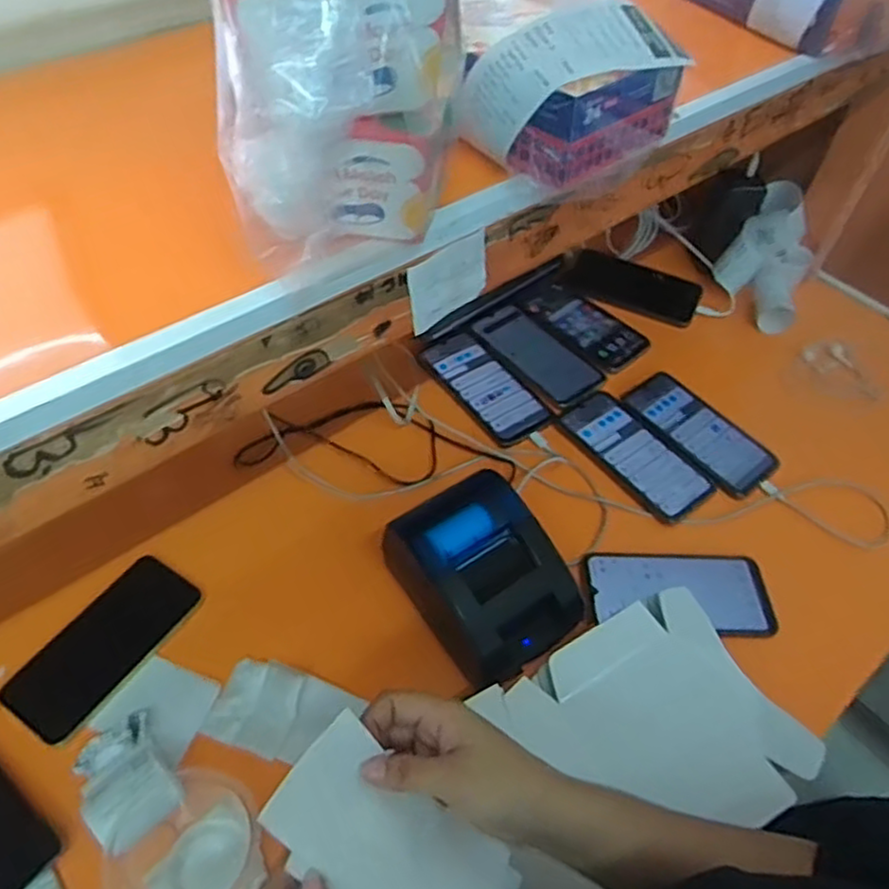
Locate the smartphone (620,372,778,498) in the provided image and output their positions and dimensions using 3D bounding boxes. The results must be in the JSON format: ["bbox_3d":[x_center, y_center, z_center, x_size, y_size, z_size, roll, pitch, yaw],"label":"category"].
[{"bbox_3d":[0.283,-0.017,0.778,0.084,0.007,0.166,-30,60,-25],"label":"smartphone"}]

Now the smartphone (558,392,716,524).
[{"bbox_3d":[0.203,0.007,0.752,0.079,0.010,0.170,-31,60,-25],"label":"smartphone"}]

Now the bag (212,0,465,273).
[{"bbox_3d":[-0.046,-0.182,0.328,0.115,0.167,0.122,-6,53,-8],"label":"bag"}]

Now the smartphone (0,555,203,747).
[{"bbox_3d":[-0.285,0.166,0.588,0.076,0.005,0.155,29,56,17],"label":"smartphone"}]

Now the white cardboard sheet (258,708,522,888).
[{"bbox_3d":[-0.023,0.213,0.370,0.141,0.015,0.068,41,50,-7],"label":"white cardboard sheet"}]

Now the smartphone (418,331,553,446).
[{"bbox_3d":[0.048,-0.069,0.804,0.079,0.005,0.168,-27,59,-23],"label":"smartphone"}]

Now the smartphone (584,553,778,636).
[{"bbox_3d":[0.220,0.135,0.652,0.165,0.010,0.084,2,52,-3],"label":"smartphone"}]

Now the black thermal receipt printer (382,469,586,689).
[{"bbox_3d":[0.033,0.114,0.601,0.118,0.079,0.153,-31,60,-25],"label":"black thermal receipt printer"}]

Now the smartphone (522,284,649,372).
[{"bbox_3d":[0.179,-0.152,0.891,0.085,0.016,0.163,-32,61,-25],"label":"smartphone"}]

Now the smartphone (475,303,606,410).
[{"bbox_3d":[0.114,-0.109,0.845,0.078,0.011,0.170,-29,59,-24],"label":"smartphone"}]

